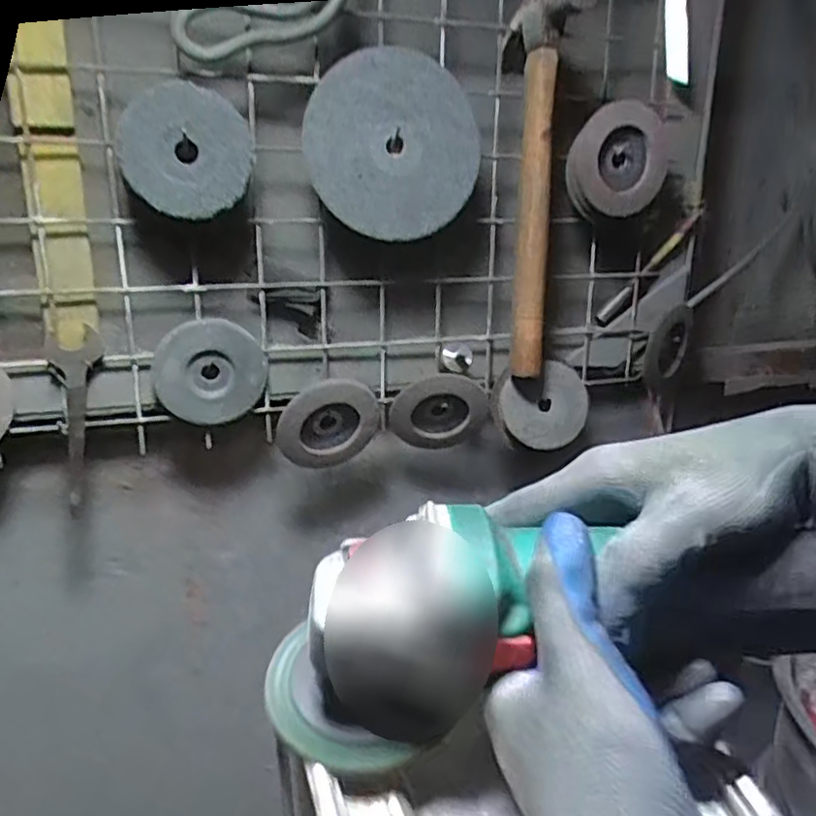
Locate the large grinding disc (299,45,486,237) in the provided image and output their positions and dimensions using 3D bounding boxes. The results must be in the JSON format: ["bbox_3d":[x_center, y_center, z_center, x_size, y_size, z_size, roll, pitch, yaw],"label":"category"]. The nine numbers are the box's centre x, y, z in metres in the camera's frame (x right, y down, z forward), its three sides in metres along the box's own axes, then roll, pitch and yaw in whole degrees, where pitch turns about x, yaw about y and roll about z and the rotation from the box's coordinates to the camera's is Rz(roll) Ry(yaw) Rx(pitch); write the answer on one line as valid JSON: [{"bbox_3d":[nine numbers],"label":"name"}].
[{"bbox_3d":[-0.010,-0.223,0.585,0.148,0.142,0.032,-3,16,-18],"label":"large grinding disc"}]

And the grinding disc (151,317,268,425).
[{"bbox_3d":[-0.171,-0.032,0.601,0.092,0.089,0.008,-2,16,-16],"label":"grinding disc"}]

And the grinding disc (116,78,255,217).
[{"bbox_3d":[-0.170,-0.197,0.530,0.095,0.091,0.021,0,15,-9],"label":"grinding disc"}]

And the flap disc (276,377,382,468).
[{"bbox_3d":[-0.069,0.014,0.631,0.094,0.092,0.012,4,32,-32],"label":"flap disc"}]

